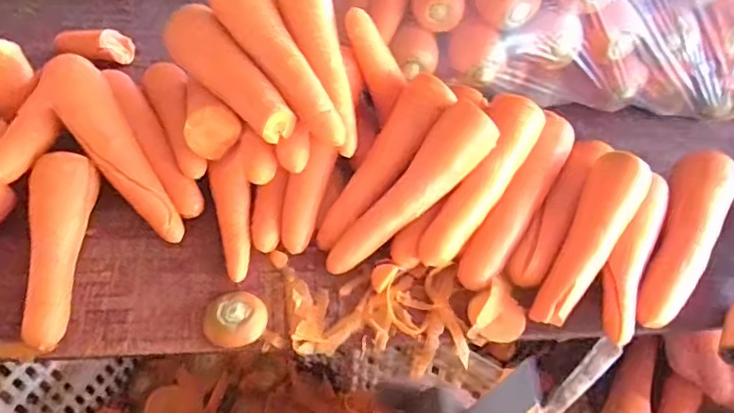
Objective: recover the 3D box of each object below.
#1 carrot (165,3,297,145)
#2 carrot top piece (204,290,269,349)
[{"bbox_3d":[-0.130,-0.124,0.523,0.045,0.042,0.158,-33,59,-29],"label":"carrot"},{"bbox_3d":[-0.118,0.100,0.493,0.053,0.014,0.052,3,49,-3],"label":"carrot top piece"}]

